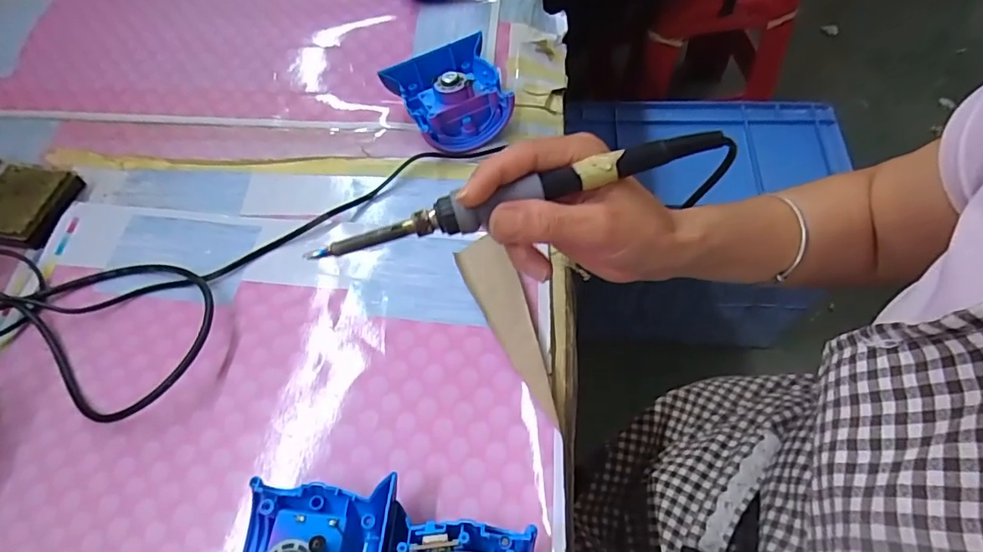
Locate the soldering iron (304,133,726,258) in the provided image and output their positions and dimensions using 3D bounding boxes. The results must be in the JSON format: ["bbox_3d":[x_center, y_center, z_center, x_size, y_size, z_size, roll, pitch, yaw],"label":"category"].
[{"bbox_3d":[0.014,-0.040,0.265,0.211,0.015,0.015,-17,60,-2],"label":"soldering iron"}]

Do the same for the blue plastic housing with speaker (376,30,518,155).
[{"bbox_3d":[-0.032,-0.151,0.450,0.084,0.044,0.084,-28,62,-13],"label":"blue plastic housing with speaker"}]

